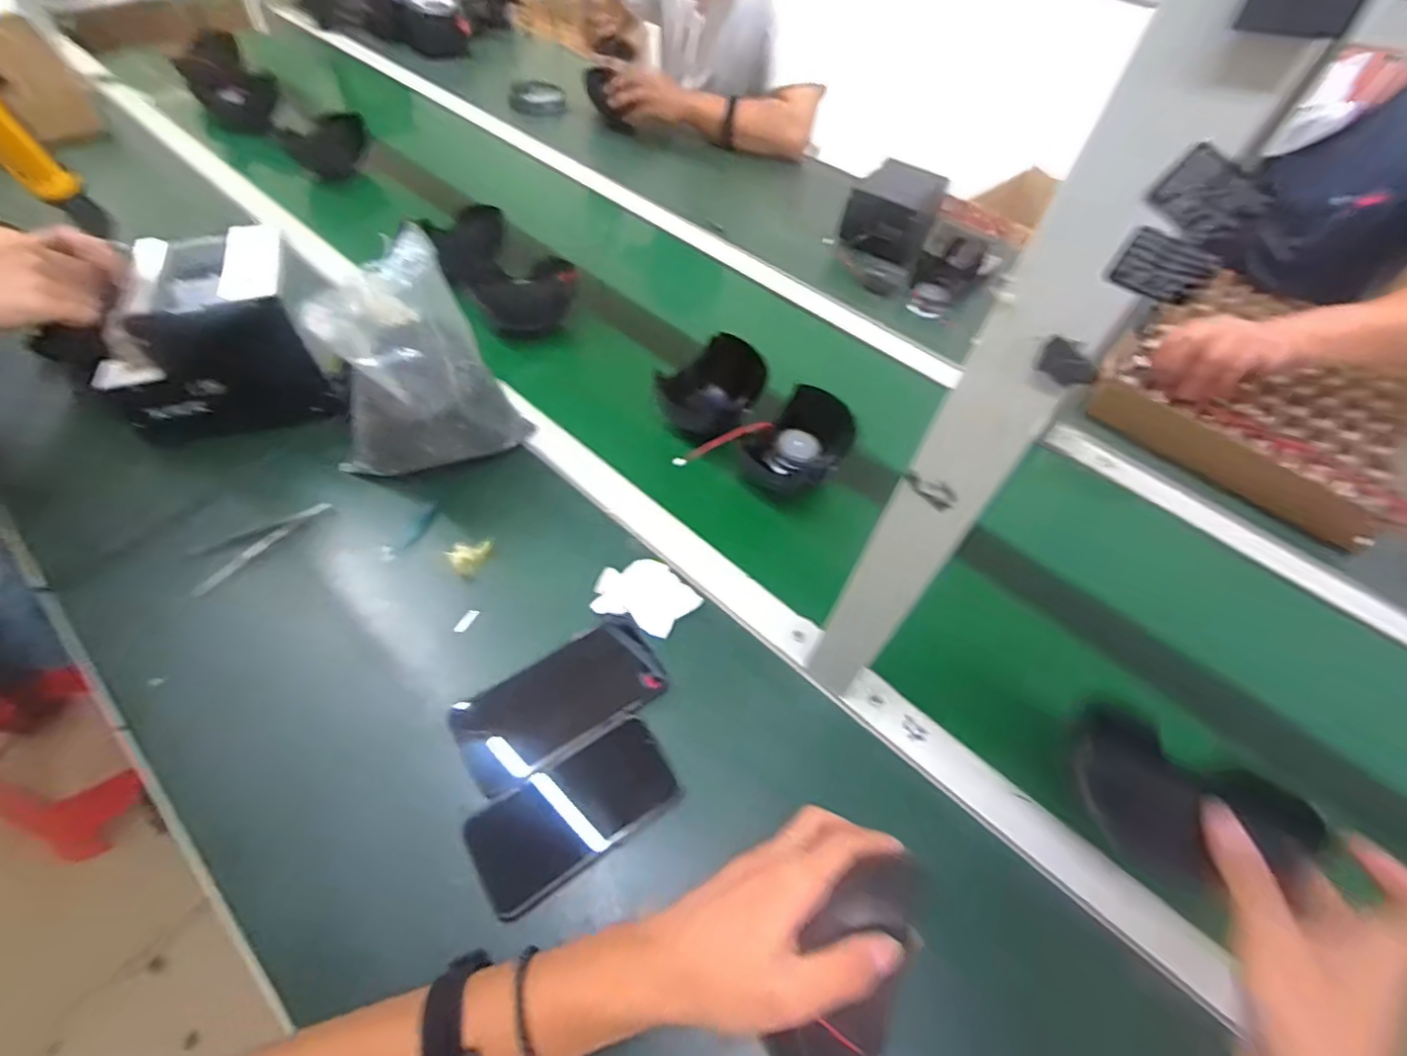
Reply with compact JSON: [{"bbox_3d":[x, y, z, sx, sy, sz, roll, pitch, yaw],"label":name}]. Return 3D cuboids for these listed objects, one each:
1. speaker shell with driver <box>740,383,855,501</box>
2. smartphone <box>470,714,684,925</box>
[{"bbox_3d":[0.103,-0.085,0.646,0.089,0.074,0.107,38,59,20],"label":"speaker shell with driver"},{"bbox_3d":[-0.093,0.201,0.431,0.142,0.012,0.073,-27,61,-23],"label":"smartphone"}]

